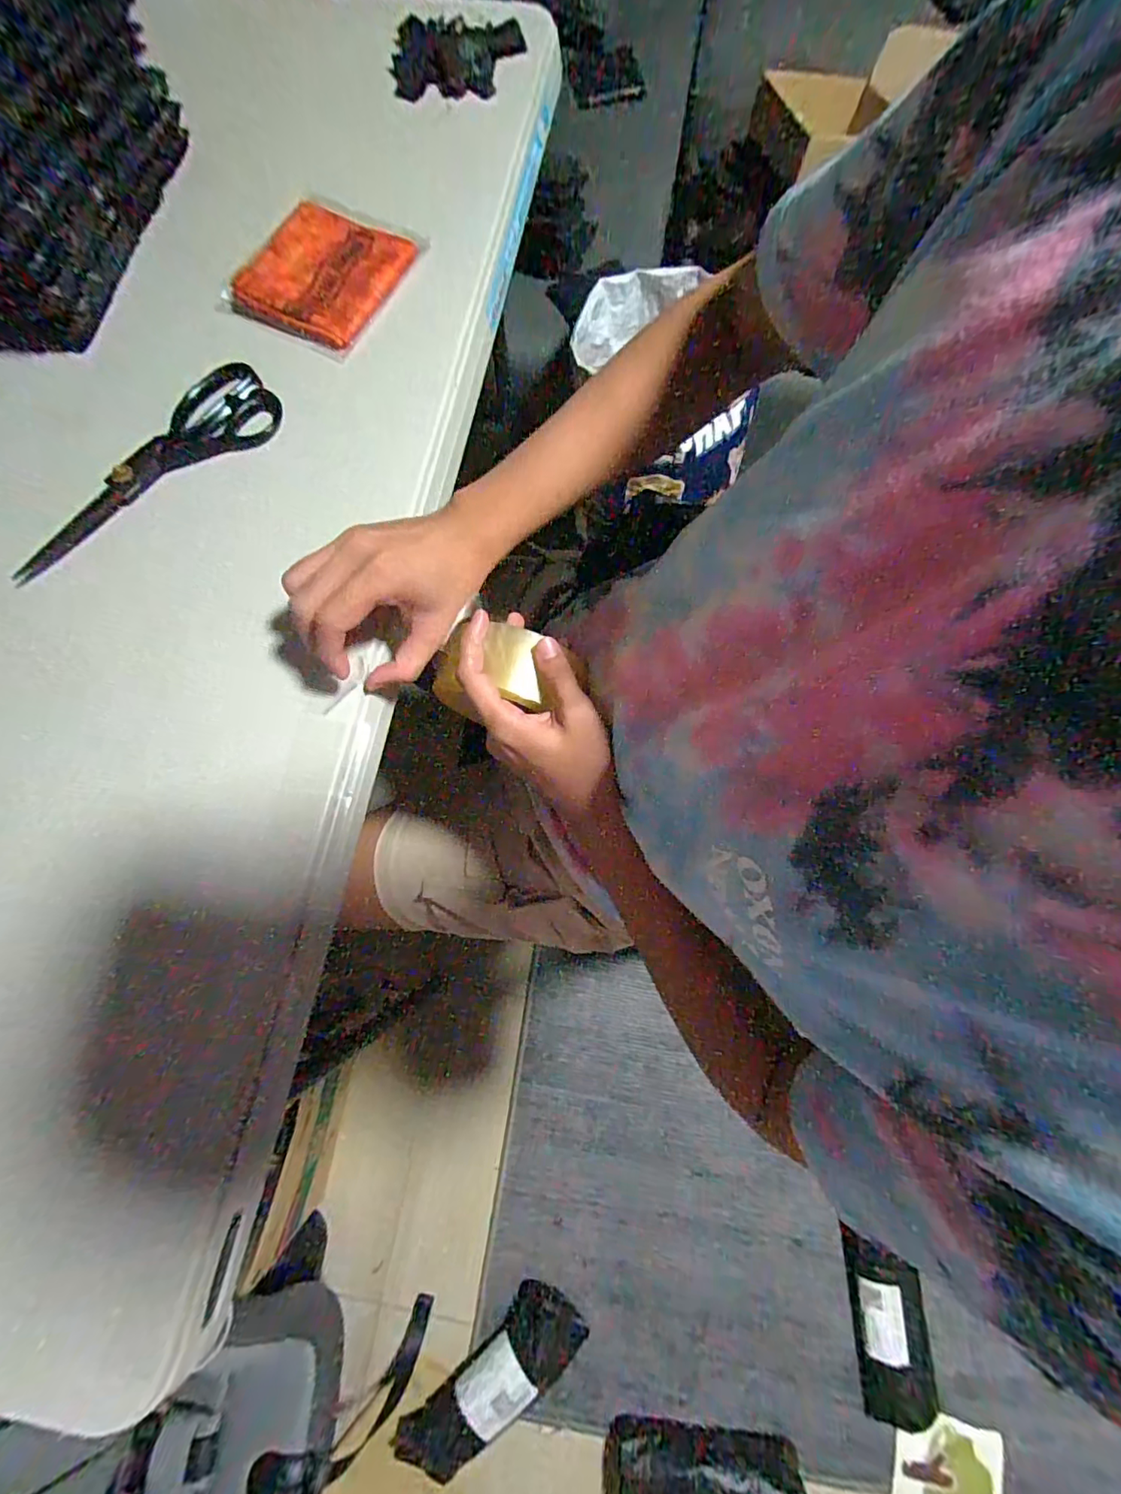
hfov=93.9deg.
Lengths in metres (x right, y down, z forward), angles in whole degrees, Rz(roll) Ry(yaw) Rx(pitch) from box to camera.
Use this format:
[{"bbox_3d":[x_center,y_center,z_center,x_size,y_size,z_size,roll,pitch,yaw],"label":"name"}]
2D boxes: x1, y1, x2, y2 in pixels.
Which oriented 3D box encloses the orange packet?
[{"bbox_3d":[-0.202,-0.413,0.457,0.136,0.021,0.135,31,78,8],"label":"orange packet"}]

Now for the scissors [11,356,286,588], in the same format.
[{"bbox_3d":[-0.316,-0.208,0.416,0.066,0.013,0.237,38,84,-5],"label":"scissors"}]

